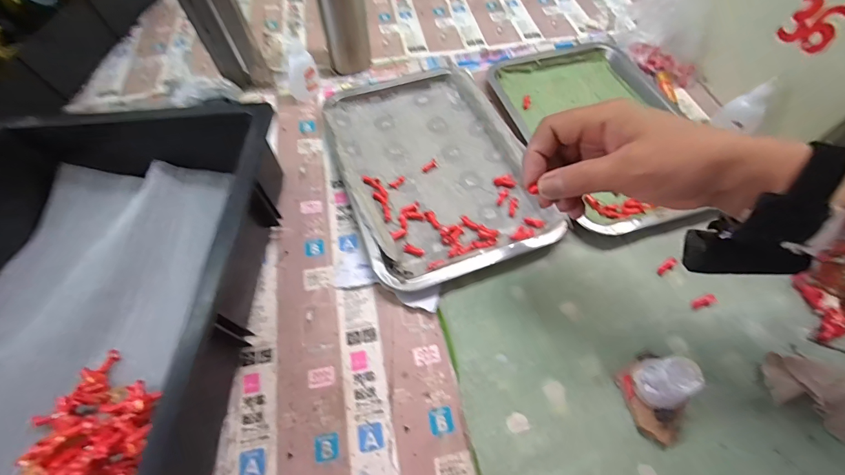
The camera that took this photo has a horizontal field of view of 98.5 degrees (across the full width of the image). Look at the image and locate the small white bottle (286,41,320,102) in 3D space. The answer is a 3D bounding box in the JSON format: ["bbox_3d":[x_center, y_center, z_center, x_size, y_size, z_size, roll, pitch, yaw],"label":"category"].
[{"bbox_3d":[-0.160,-0.219,0.485,0.026,0.067,0.037,19,62,12],"label":"small white bottle"}]

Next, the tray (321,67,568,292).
[{"bbox_3d":[0.008,-0.097,0.441,0.210,0.022,0.309,-19,61,-9],"label":"tray"}]

